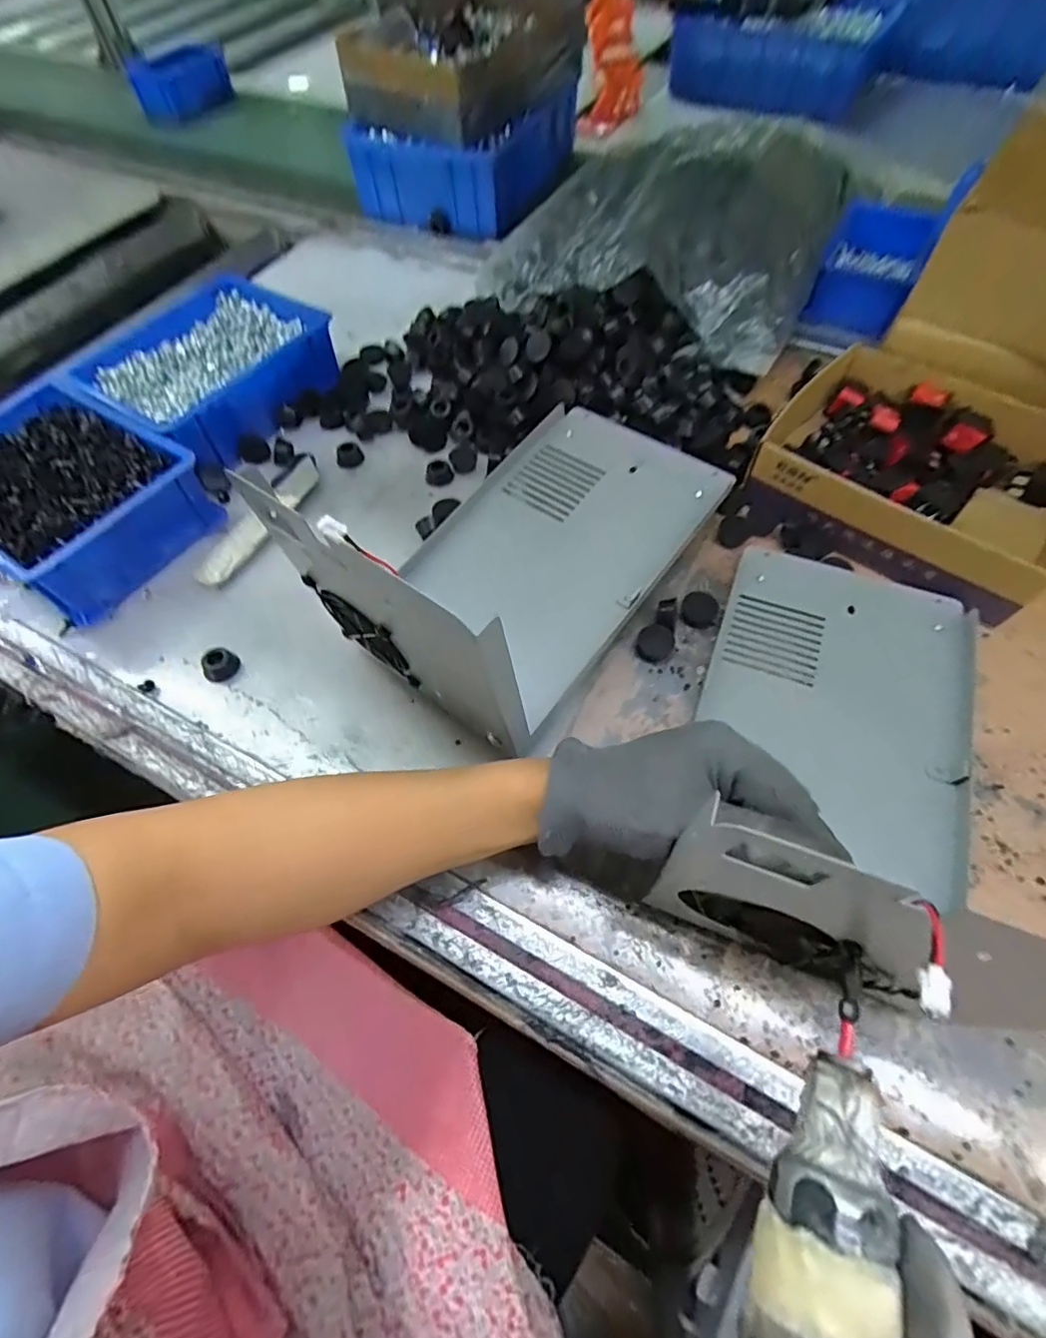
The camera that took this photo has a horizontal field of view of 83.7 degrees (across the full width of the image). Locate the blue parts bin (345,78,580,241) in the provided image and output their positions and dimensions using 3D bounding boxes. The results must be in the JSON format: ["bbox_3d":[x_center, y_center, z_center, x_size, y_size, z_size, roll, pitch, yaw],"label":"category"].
[{"bbox_3d":[-0.073,-0.677,0.758,0.200,0.081,0.244,21,64,14],"label":"blue parts bin"}]

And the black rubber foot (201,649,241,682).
[{"bbox_3d":[-0.215,-0.003,0.414,0.021,0.014,0.024,36,68,20],"label":"black rubber foot"}]

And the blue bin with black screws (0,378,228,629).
[{"bbox_3d":[-0.365,-0.139,0.469,0.195,0.065,0.141,31,66,18],"label":"blue bin with black screws"}]

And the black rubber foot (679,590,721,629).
[{"bbox_3d":[0.127,-0.043,0.421,0.024,0.011,0.031,-5,60,0],"label":"black rubber foot"}]

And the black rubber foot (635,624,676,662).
[{"bbox_3d":[0.092,-0.018,0.406,0.026,0.006,0.026,-1,86,20],"label":"black rubber foot"}]

